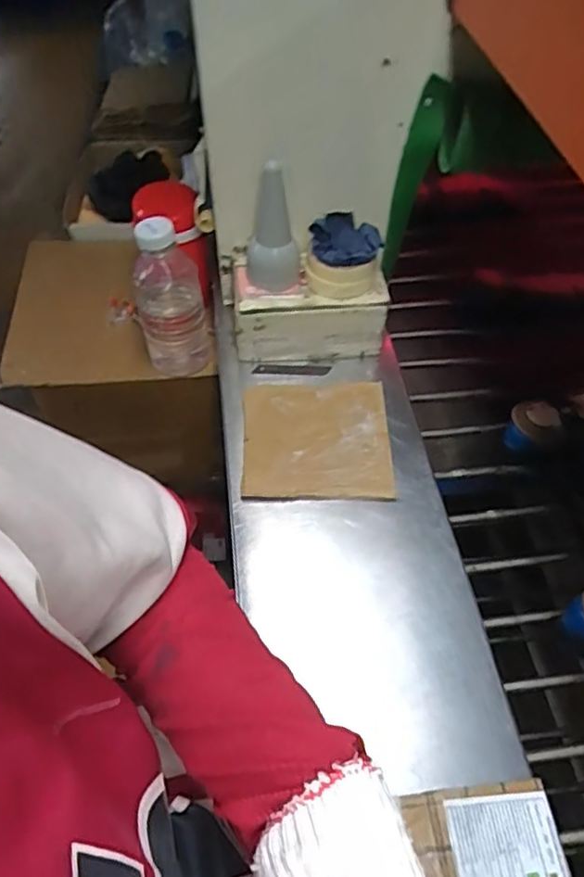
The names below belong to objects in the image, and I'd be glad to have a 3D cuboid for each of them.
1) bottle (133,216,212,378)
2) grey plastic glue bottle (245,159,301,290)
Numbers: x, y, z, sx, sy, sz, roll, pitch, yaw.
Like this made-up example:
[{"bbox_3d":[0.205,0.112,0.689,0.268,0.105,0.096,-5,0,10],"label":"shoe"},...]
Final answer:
[{"bbox_3d":[-0.166,-0.192,0.856,0.095,0.230,0.073,-13,53,-11],"label":"bottle"},{"bbox_3d":[-0.023,-0.251,0.748,0.066,0.145,0.067,-1,52,-2],"label":"grey plastic glue bottle"}]

